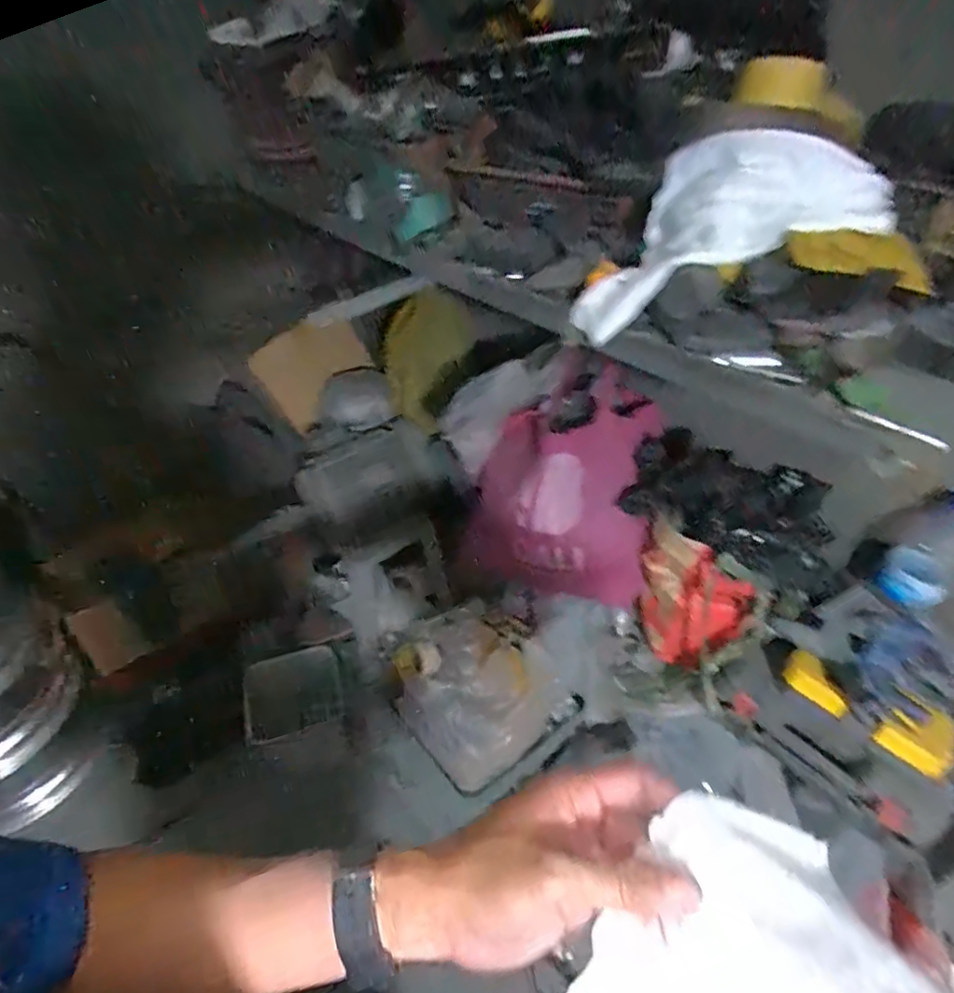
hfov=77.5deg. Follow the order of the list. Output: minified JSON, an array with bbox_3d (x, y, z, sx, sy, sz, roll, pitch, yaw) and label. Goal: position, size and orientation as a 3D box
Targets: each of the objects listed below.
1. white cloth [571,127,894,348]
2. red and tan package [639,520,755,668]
[{"bbox_3d":[0.218,-0.258,0.564,0.289,0.099,0.127,-26,38,16],"label":"white cloth"},{"bbox_3d":[0.328,0.163,0.927,0.169,0.230,0.072,21,30,29],"label":"red and tan package"}]

